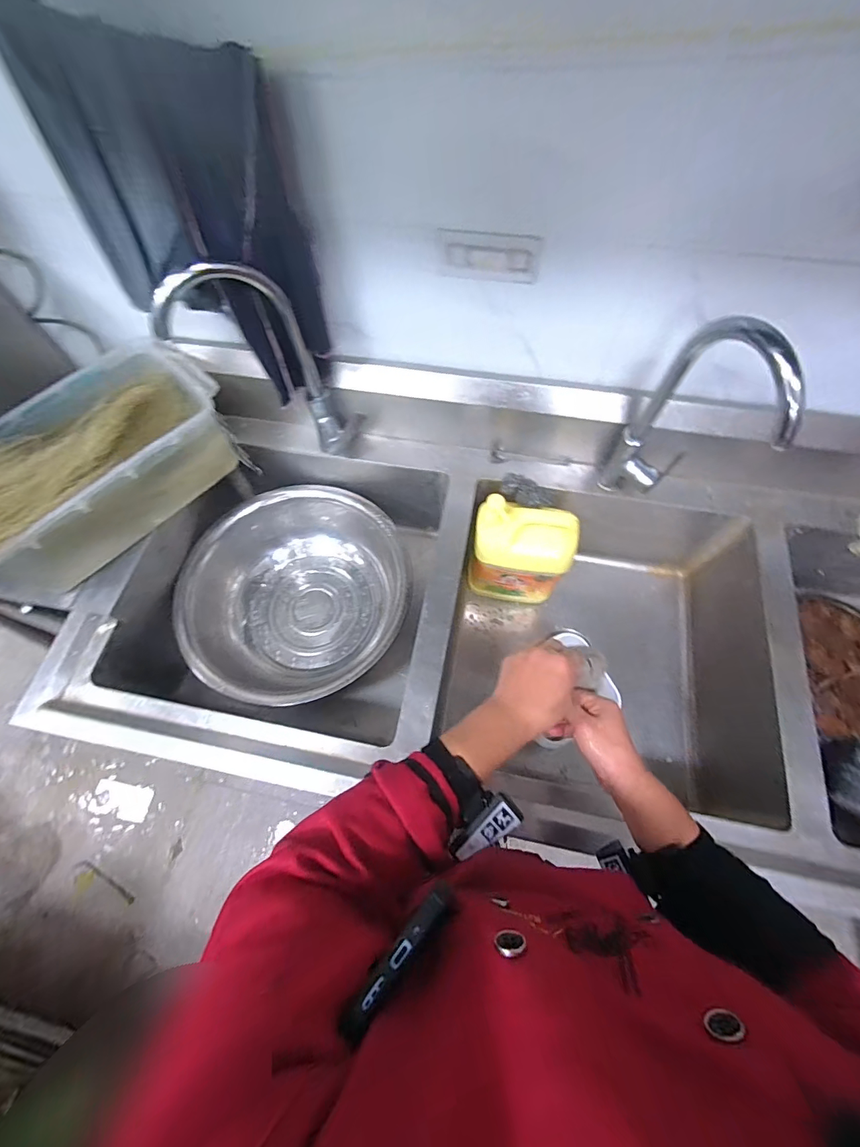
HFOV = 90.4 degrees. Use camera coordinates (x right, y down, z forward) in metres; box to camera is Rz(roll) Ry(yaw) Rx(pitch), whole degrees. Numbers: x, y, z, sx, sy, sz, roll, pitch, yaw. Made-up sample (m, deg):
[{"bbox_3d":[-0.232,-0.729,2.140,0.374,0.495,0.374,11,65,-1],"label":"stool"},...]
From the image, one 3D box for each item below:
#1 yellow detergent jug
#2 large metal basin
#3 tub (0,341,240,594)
[{"bbox_3d":[0.178,-0.038,0.866,0.187,0.296,0.108,11,67,7],"label":"yellow detergent jug"},{"bbox_3d":[-0.272,0.047,0.932,0.455,0.187,0.435,-1,66,1],"label":"large metal basin"},{"bbox_3d":[-0.611,-0.201,0.741,0.288,0.195,0.488,40,73,17],"label":"tub"}]

